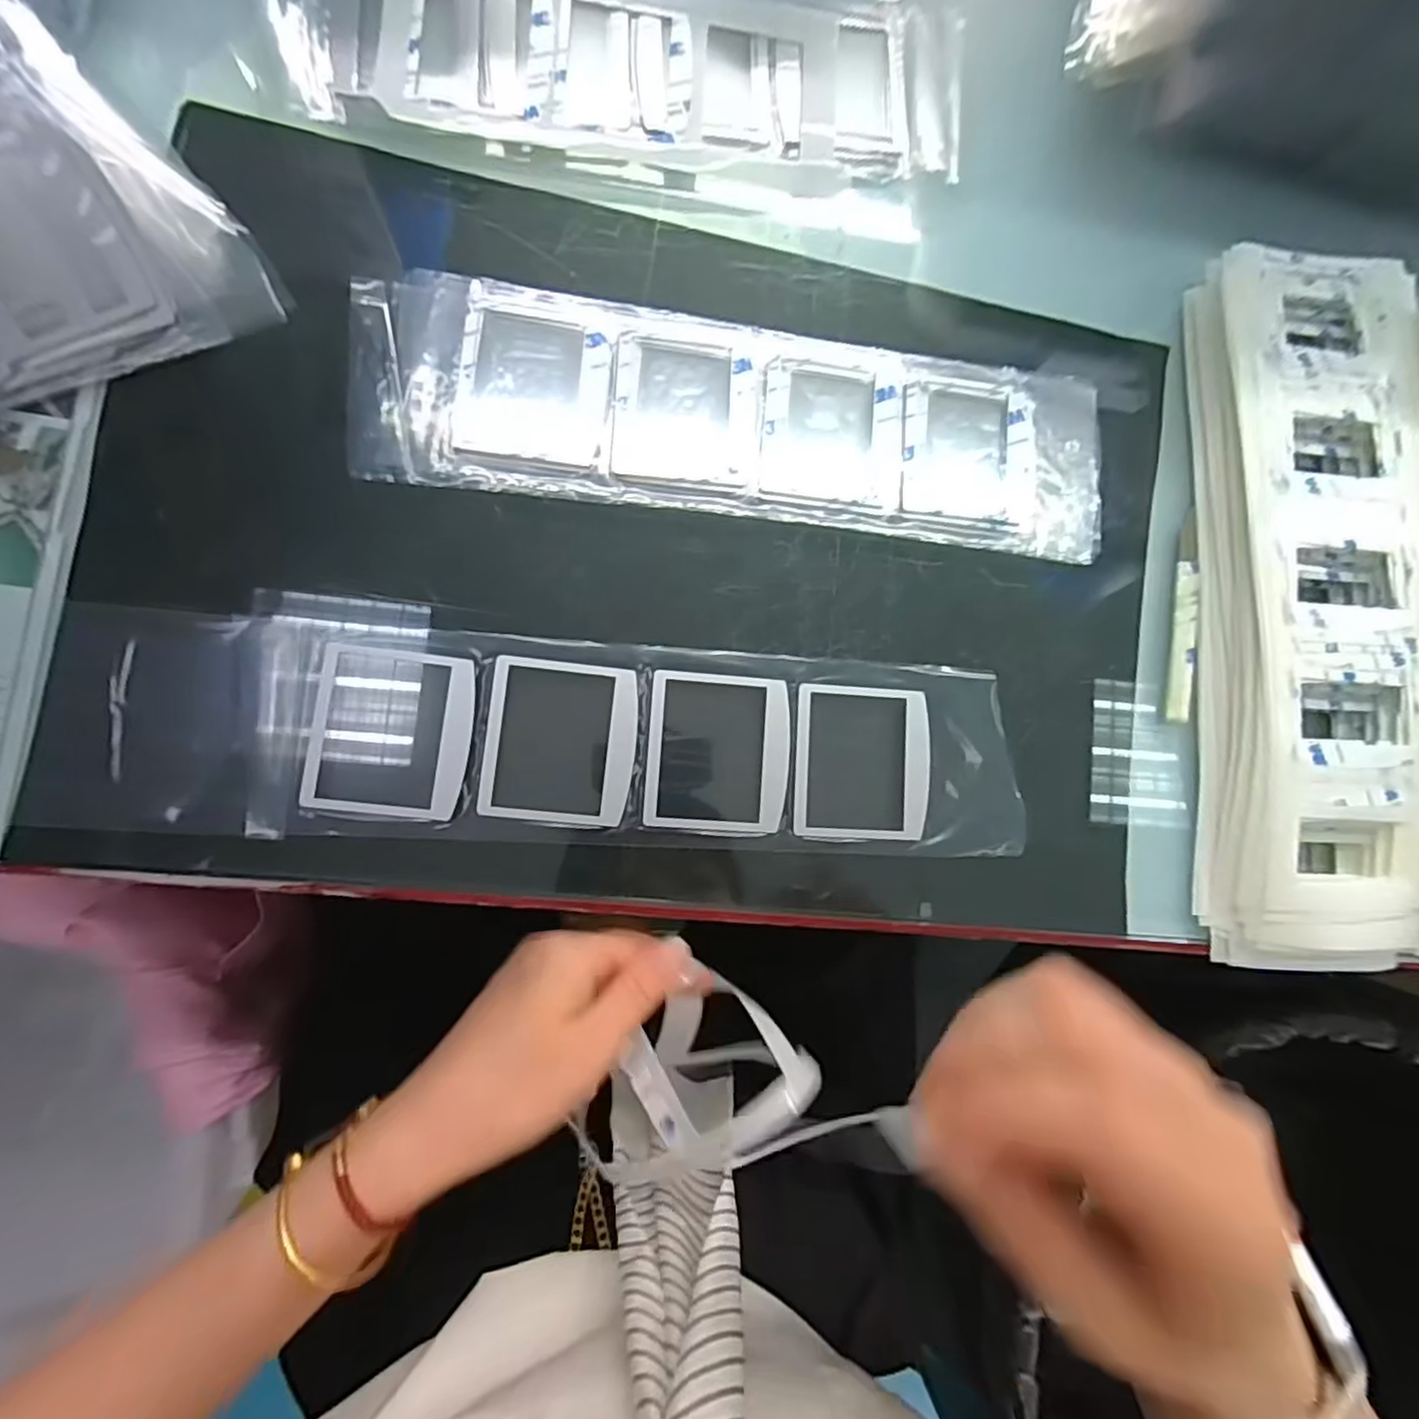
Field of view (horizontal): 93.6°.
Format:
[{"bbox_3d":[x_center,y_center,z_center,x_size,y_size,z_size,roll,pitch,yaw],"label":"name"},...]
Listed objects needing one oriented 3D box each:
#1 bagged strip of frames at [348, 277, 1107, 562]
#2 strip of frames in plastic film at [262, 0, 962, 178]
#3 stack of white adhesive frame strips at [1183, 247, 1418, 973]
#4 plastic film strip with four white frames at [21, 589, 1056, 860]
[{"bbox_3d":[0.018,-0.129,0.300,0.338,0.007,0.086,5,84,-6],"label":"bagged strip of frames"},{"bbox_3d":[-0.032,-0.302,0.307,0.302,0.009,0.097,0,85,-6],"label":"strip of frames in plastic film"},{"bbox_3d":[0.285,-0.050,0.313,0.101,0.027,0.332,2,84,-6],"label":"stack of white adhesive frame strips"},{"bbox_3d":[-0.059,0.009,0.279,0.387,0.005,0.091,3,84,-6],"label":"plastic film strip with four white frames"}]

